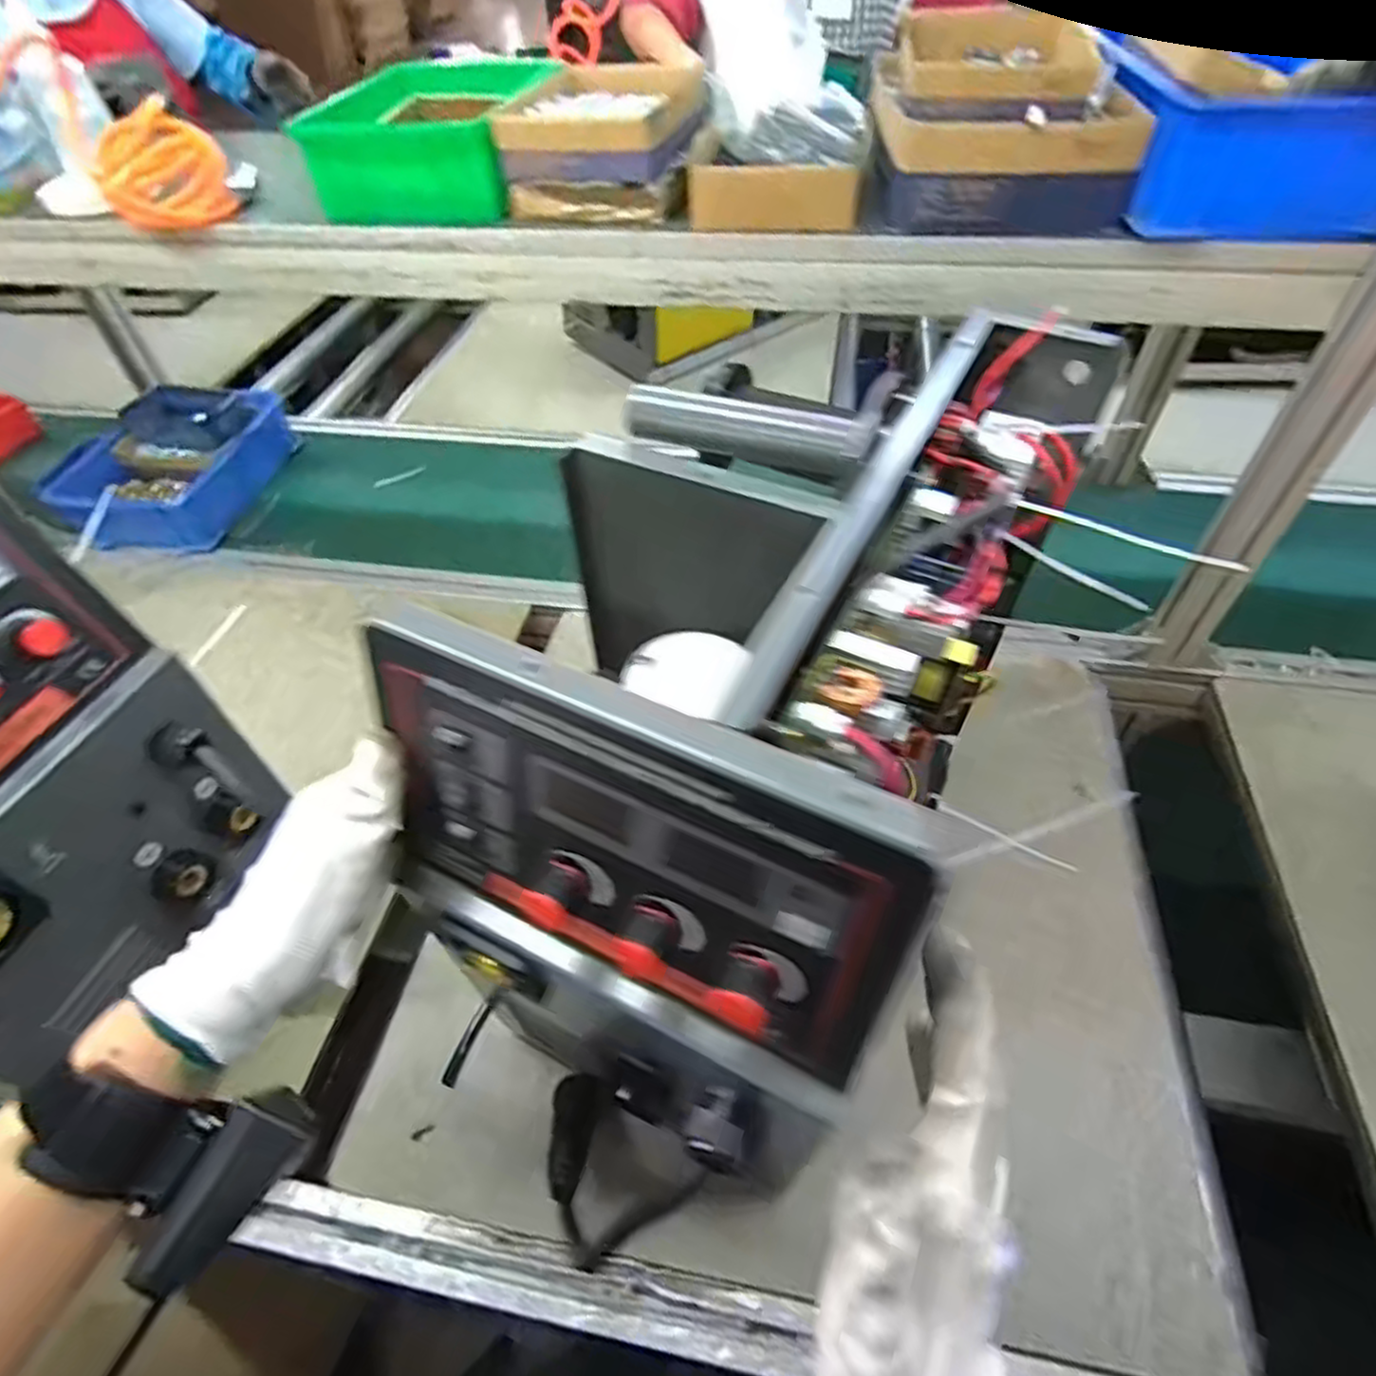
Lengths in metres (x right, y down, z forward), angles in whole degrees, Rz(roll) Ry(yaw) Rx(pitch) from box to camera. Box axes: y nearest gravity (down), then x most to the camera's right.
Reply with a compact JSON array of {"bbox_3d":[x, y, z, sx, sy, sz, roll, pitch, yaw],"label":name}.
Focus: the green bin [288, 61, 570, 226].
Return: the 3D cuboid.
[{"bbox_3d":[-0.235,-0.547,0.727,0.187,0.074,0.301,3,50,5],"label":"green bin"}]

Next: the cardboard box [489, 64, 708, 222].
[{"bbox_3d":[-0.066,-0.477,0.646,0.148,0.070,0.164,9,51,10],"label":"cardboard box"}]

